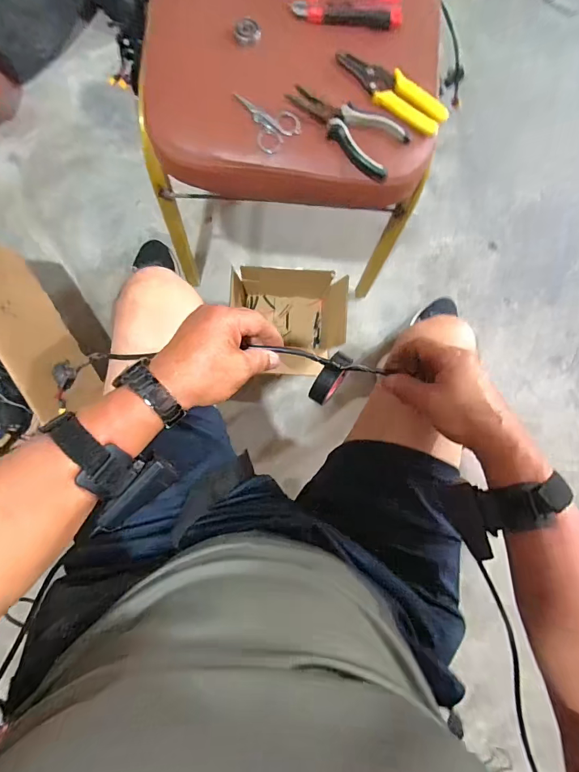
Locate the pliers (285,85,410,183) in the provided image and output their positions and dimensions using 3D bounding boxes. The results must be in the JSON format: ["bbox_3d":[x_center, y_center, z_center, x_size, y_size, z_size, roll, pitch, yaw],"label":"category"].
[{"bbox_3d":[0.076,-0.323,0.470,0.149,0.018,0.067,42,82,1],"label":"pliers"}]

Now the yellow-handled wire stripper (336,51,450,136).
[{"bbox_3d":[0.126,-0.375,0.484,0.158,0.022,0.048,39,81,1],"label":"yellow-handled wire stripper"}]

